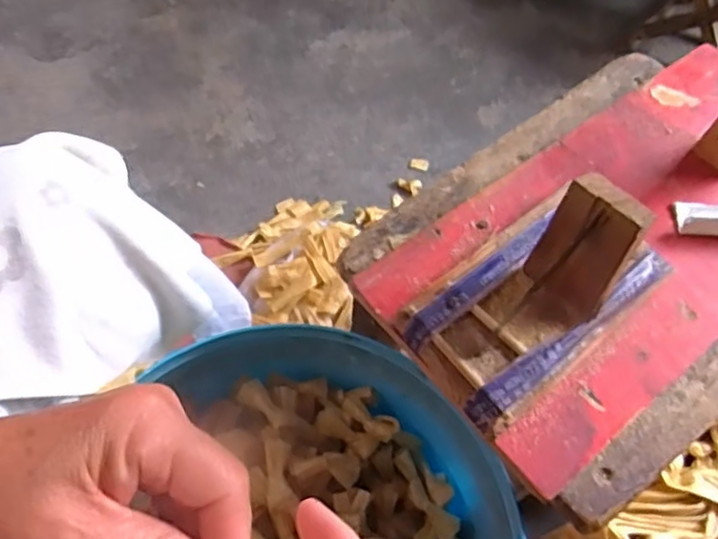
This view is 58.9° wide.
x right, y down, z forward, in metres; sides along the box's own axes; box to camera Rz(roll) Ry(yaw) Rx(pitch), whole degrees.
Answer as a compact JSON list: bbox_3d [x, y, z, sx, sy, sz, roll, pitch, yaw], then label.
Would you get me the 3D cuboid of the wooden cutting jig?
[{"bbox_3d":[0.107,-0.004,0.351,0.163,0.080,0.085,-37,68,-21],"label":"wooden cutting jig"}]

